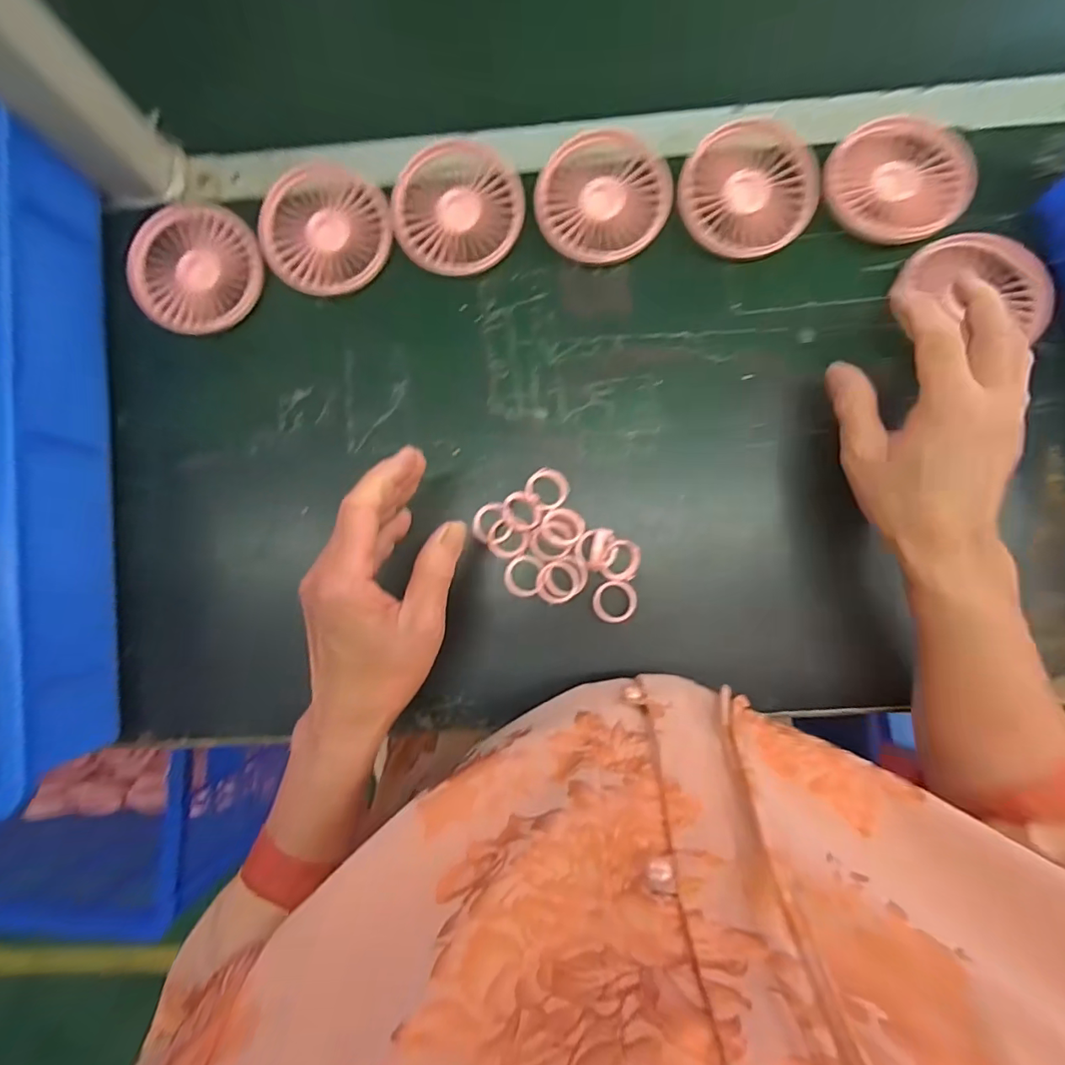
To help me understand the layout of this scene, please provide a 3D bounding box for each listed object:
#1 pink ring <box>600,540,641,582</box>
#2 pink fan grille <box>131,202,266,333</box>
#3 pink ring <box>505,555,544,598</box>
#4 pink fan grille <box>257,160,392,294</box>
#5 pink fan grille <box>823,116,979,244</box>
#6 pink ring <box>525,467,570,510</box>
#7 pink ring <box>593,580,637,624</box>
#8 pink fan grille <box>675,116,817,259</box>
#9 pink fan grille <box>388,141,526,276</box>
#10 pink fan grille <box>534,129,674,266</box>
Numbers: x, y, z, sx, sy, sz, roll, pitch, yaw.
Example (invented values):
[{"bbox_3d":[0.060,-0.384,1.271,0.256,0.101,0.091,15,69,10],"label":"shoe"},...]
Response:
[{"bbox_3d":[0.060,0.019,0.335,0.026,0.005,0.027,0,85,2],"label":"pink ring"},{"bbox_3d":[-0.243,-0.192,0.356,0.091,0.016,0.091,0,85,2],"label":"pink fan grille"},{"bbox_3d":[-0.007,0.030,0.341,0.025,0.005,0.028,9,85,3],"label":"pink ring"},{"bbox_3d":[-0.149,-0.222,0.358,0.090,0.013,0.093,0,85,2],"label":"pink fan grille"},{"bbox_3d":[0.250,-0.243,0.341,0.092,0.013,0.088,0,85,2],"label":"pink fan grille"},{"bbox_3d":[0.012,-0.031,0.344,0.027,0.010,0.030,-45,85,-2],"label":"pink ring"},{"bbox_3d":[0.056,0.047,0.334,0.029,0.004,0.029,0,85,2],"label":"pink ring"},{"bbox_3d":[0.148,-0.236,0.342,0.091,0.015,0.089,0,85,2],"label":"pink fan grille"},{"bbox_3d":[-0.052,-0.233,0.353,0.089,0.011,0.092,0,85,2],"label":"pink fan grille"},{"bbox_3d":[0.051,-0.239,0.348,0.089,0.011,0.095,0,85,2],"label":"pink fan grille"}]

